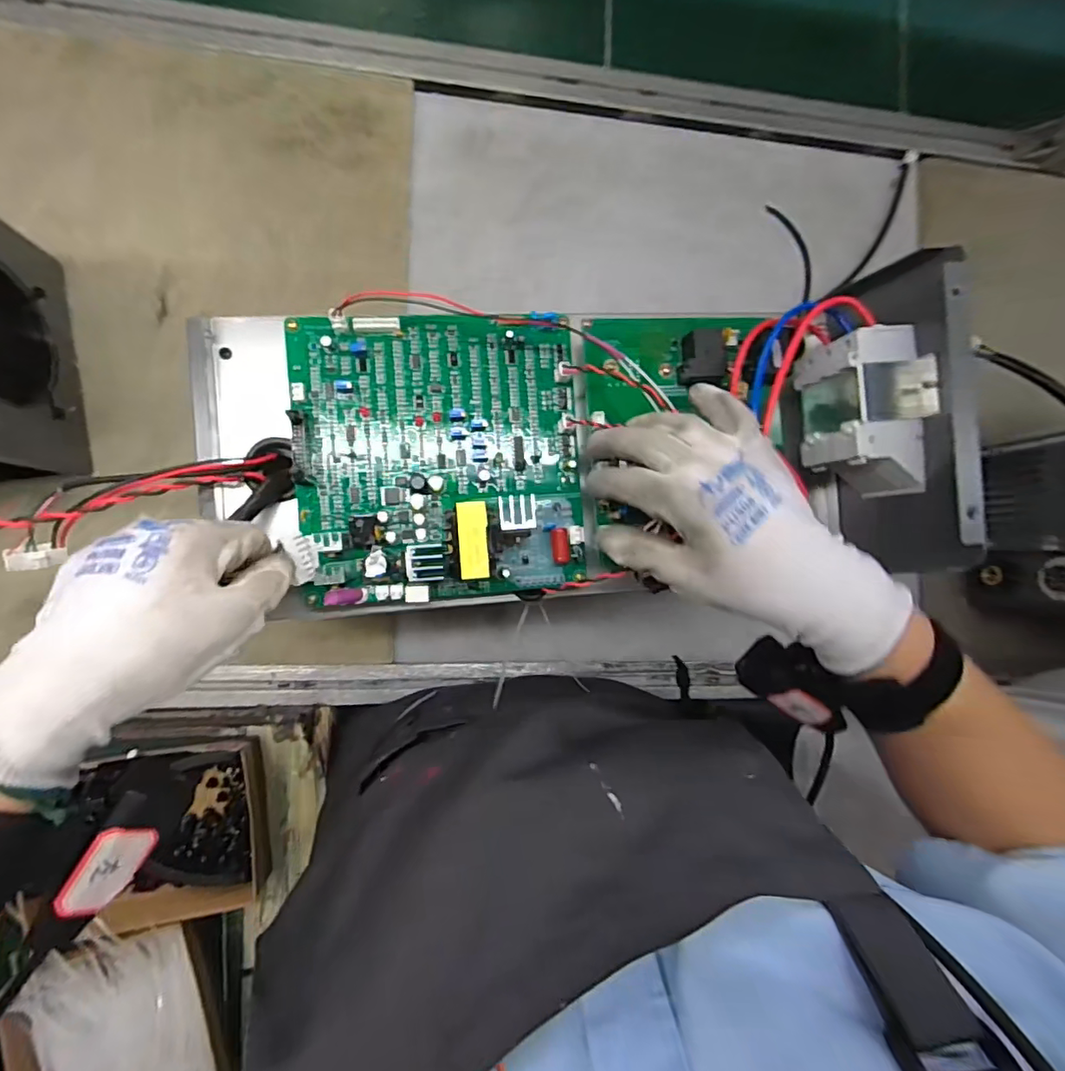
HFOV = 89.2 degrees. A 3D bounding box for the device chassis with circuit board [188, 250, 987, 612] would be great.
[{"bbox_3d":[0.019,-0.056,0.344,0.450,0.109,0.188,-3,88,2],"label":"device chassis with circuit board"}]

